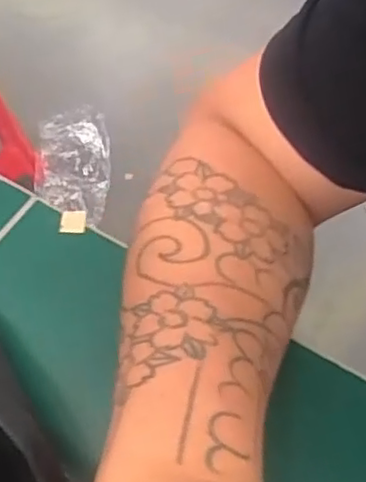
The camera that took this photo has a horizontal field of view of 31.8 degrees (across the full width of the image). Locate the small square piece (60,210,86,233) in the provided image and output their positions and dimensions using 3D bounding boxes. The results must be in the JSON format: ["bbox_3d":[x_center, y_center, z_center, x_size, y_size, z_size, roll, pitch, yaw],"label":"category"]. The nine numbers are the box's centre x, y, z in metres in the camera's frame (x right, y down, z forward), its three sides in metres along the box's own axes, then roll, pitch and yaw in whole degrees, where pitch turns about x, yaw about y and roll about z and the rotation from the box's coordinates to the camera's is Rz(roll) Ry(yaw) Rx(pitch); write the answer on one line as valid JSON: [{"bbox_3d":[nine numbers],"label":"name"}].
[{"bbox_3d":[-0.069,-0.012,0.401,0.016,0.004,0.016,-6,59,1],"label":"small square piece"}]

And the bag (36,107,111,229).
[{"bbox_3d":[-0.227,-0.154,1.323,0.149,0.037,0.324,-4,59,2],"label":"bag"}]

